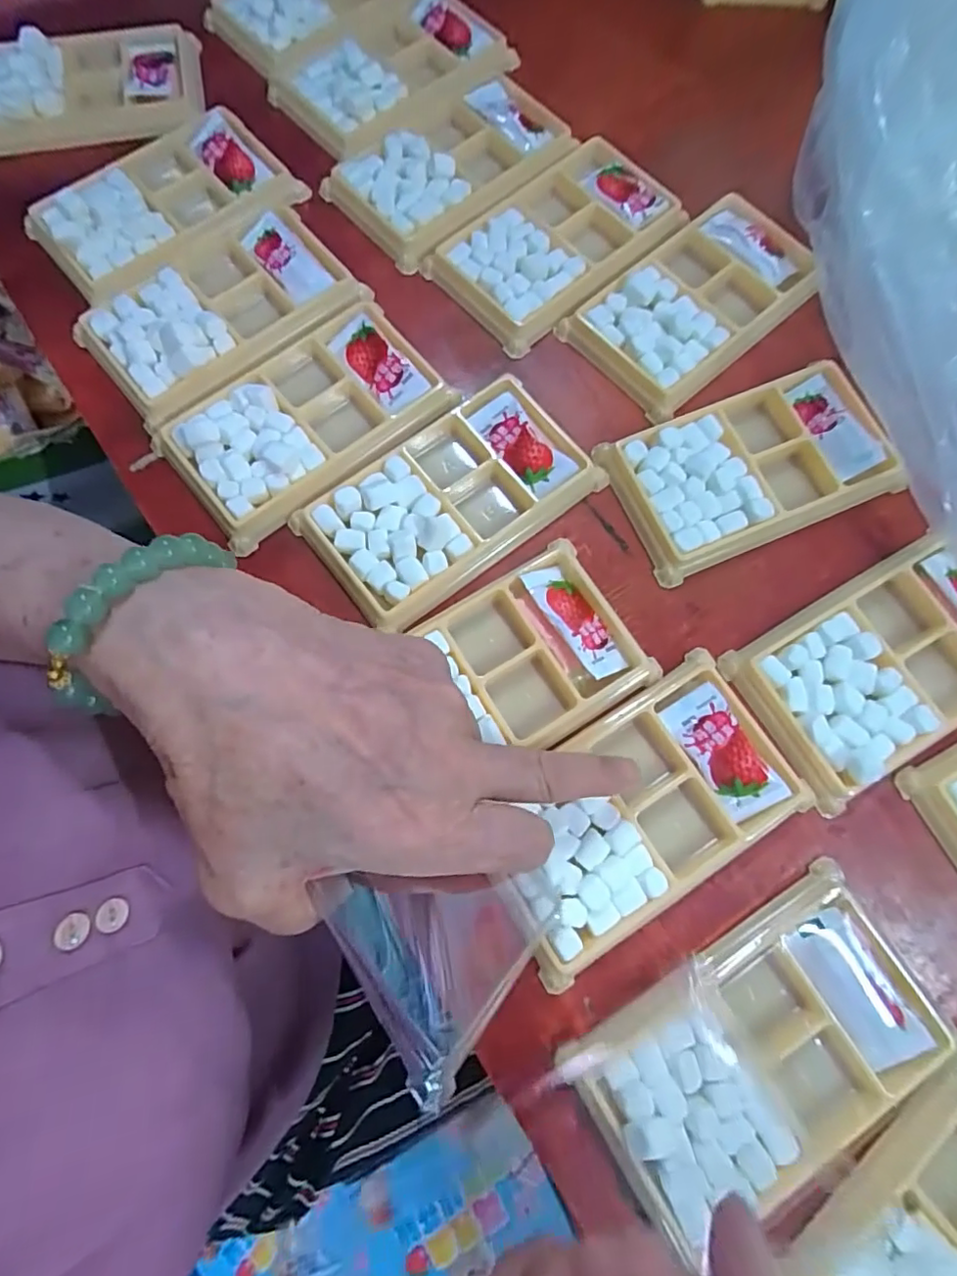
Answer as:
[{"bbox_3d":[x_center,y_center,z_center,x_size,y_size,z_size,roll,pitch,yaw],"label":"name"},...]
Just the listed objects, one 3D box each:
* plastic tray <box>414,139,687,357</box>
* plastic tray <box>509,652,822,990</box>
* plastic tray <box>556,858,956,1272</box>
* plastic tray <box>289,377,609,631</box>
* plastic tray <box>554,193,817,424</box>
[{"bbox_3d":[0.041,-0.221,0.325,0.129,0.017,0.083,-43,80,-11],"label":"plastic tray"},{"bbox_3d":[0.067,0.072,0.245,0.127,0.015,0.077,-31,78,-9],"label":"plastic tray"},{"bbox_3d":[0.108,0.160,0.223,0.129,0.019,0.077,-31,78,-9],"label":"plastic tray"},{"bbox_3d":[-0.014,-0.067,0.284,0.131,0.018,0.074,-37,79,-10],"label":"plastic tray"},{"bbox_3d":[0.117,-0.181,0.317,0.129,0.016,0.075,-41,79,-11],"label":"plastic tray"}]

